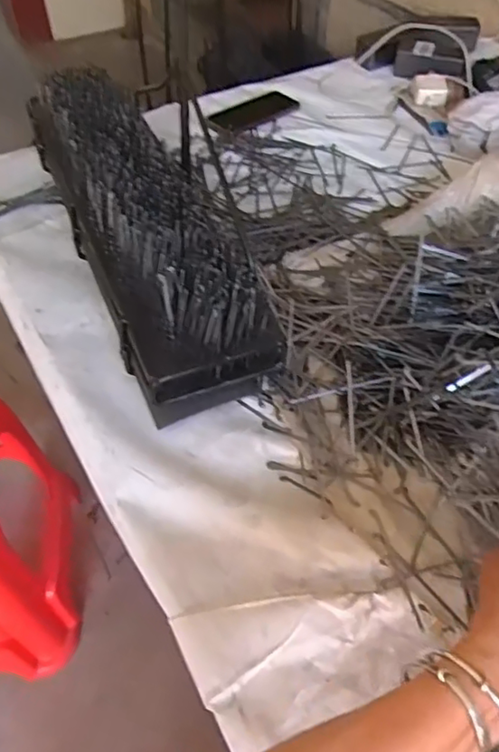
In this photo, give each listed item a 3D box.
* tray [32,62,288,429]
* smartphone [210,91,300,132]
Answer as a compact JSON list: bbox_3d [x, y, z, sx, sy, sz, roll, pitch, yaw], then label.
[{"bbox_3d":[-0.139,-0.194,0.721,0.149,0.118,0.513,-21,54,-16],"label":"tray"},{"bbox_3d":[0.007,-0.456,1.013,0.166,0.015,0.068,-32,58,-23],"label":"smartphone"}]

